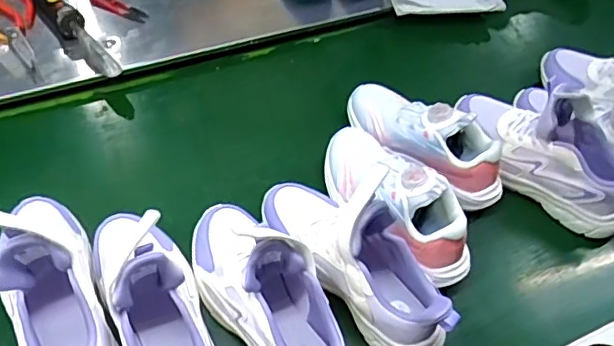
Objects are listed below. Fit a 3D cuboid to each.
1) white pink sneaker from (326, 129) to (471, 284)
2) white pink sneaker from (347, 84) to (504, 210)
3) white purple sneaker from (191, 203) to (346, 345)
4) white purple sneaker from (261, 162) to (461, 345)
[{"bbox_3d":[0.103,0.030,0.667,0.091,0.107,0.222,-23,60,-20],"label":"white pink sneaker"},{"bbox_3d":[0.157,-0.048,0.724,0.083,0.099,0.223,-36,65,-26],"label":"white pink sneaker"},{"bbox_3d":[-0.040,0.121,0.565,0.094,0.130,0.246,-31,63,-24],"label":"white purple sneaker"},{"bbox_3d":[0.051,0.079,0.597,0.089,0.145,0.256,-33,64,-25],"label":"white purple sneaker"}]

